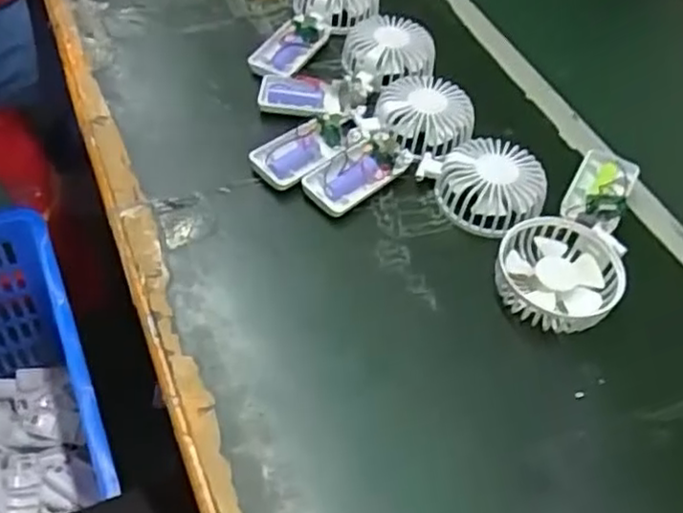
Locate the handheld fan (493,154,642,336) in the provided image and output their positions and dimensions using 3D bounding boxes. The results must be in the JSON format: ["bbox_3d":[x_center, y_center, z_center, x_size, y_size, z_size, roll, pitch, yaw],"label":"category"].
[{"bbox_3d":[0.188,-0.020,0.555,0.088,0.035,0.202,26,53,15],"label":"handheld fan"}]

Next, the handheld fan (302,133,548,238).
[{"bbox_3d":[0.070,-0.063,0.577,0.192,0.035,0.087,8,51,1],"label":"handheld fan"}]

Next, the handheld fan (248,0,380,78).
[{"bbox_3d":[-0.022,-0.230,0.696,0.086,0.044,0.159,17,52,8],"label":"handheld fan"}]

